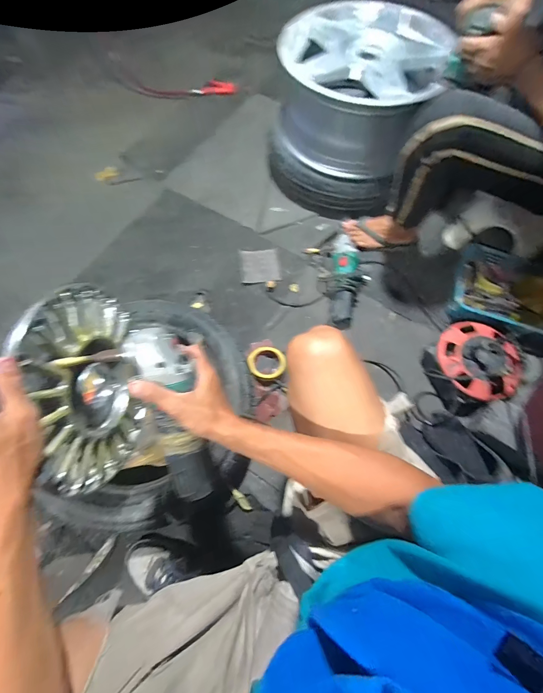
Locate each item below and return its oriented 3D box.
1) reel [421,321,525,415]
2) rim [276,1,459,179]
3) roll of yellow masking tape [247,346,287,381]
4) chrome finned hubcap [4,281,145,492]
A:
[{"bbox_3d":[0.521,0.036,0.746,0.234,0.119,0.204,-26,72,-10],"label":"reel"},{"bbox_3d":[0.239,-0.755,0.875,0.413,0.201,0.428,0,69,-1],"label":"rim"},{"bbox_3d":[-0.011,0.044,0.788,0.098,0.021,0.086,-16,70,-7],"label":"roll of yellow masking tape"},{"bbox_3d":[-0.265,0.058,0.459,0.072,0.283,0.288,6,69,1],"label":"chrome finned hubcap"}]

